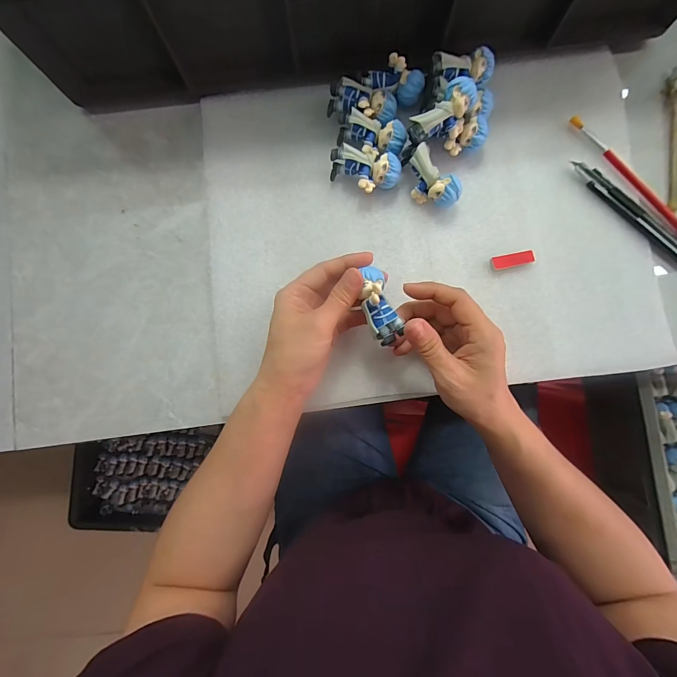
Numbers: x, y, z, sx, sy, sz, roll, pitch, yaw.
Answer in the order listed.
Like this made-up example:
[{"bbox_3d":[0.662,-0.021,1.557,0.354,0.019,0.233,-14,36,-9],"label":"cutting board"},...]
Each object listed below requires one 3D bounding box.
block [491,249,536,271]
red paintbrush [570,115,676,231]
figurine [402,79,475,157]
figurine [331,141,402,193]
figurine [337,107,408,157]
[{"bbox_3d":[0.160,-0.072,0.310,0.038,0.006,0.013,-12,84,0],"label":"block"},{"bbox_3d":[0.277,-0.146,0.313,0.012,0.007,0.164,-42,85,-2],"label":"red paintbrush"},{"bbox_3d":[0.085,-0.187,0.290,0.072,0.026,0.031,-33,84,17],"label":"figurine"},{"bbox_3d":[0.024,-0.150,0.310,0.062,0.028,0.031,7,85,2],"label":"figurine"},{"bbox_3d":[0.030,-0.184,0.312,0.061,0.023,0.030,13,85,3],"label":"figurine"}]

